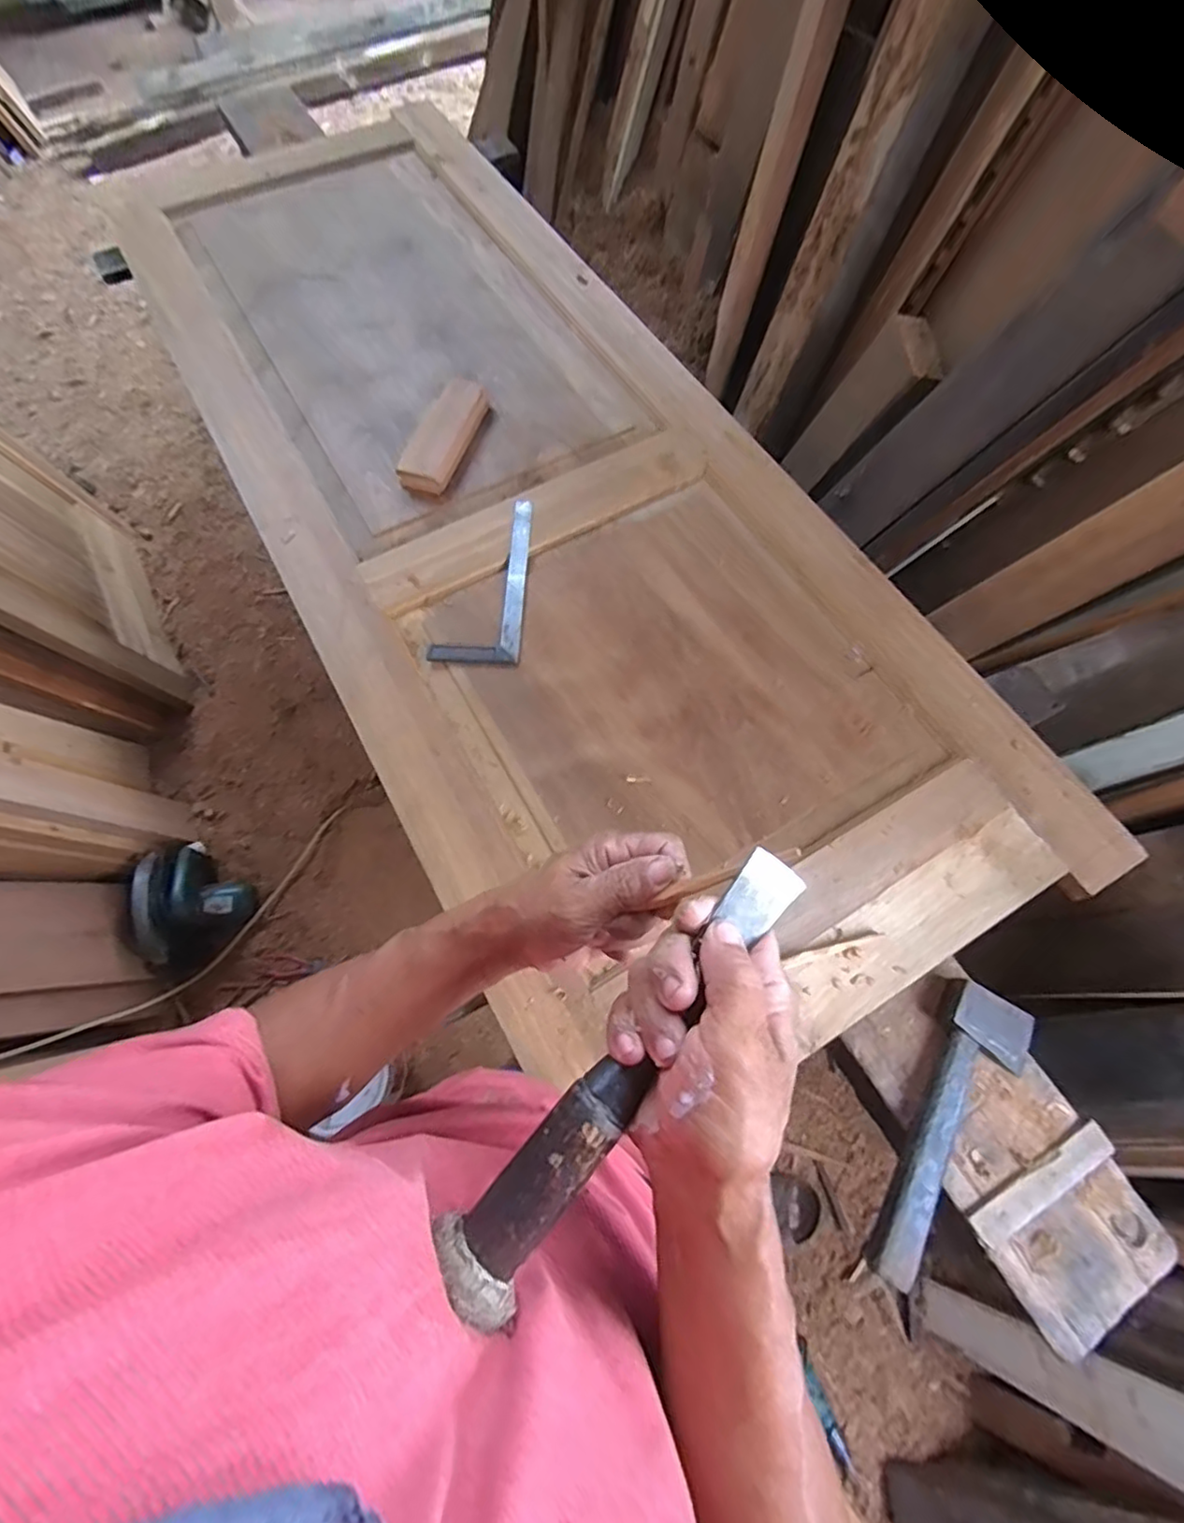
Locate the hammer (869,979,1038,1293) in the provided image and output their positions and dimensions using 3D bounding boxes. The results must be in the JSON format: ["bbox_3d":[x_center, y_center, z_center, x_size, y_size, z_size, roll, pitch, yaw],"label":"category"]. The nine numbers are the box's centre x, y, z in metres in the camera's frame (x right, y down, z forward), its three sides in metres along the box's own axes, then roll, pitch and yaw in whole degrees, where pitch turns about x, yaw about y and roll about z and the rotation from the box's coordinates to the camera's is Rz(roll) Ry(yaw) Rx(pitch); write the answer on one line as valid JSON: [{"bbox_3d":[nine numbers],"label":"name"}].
[{"bbox_3d":[0.413,0.417,0.697,0.111,0.031,0.334,28,70,11],"label":"hammer"}]

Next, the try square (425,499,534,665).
[{"bbox_3d":[-0.161,-0.285,0.952,0.126,0.010,0.306,3,67,2],"label":"try square"}]

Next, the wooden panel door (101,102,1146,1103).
[{"bbox_3d":[-0.153,-0.507,1.034,0.787,0.044,1.947,-28,70,-11],"label":"wooden panel door"}]

